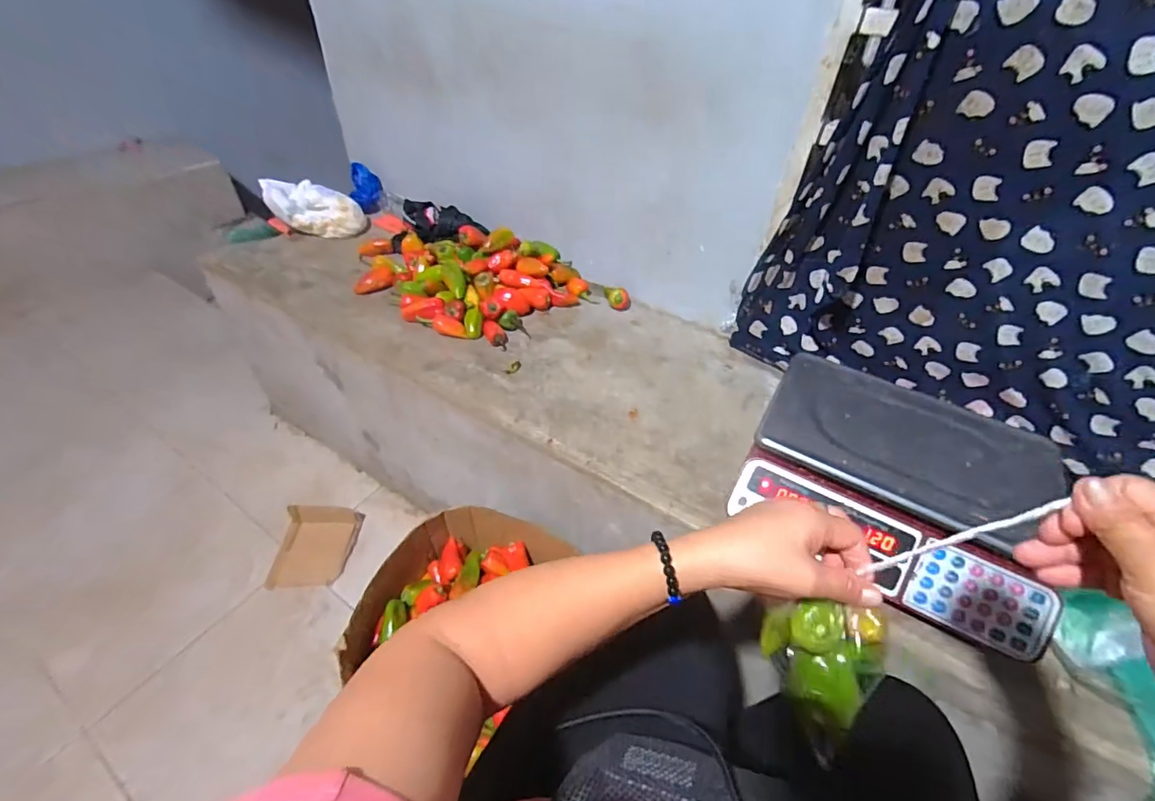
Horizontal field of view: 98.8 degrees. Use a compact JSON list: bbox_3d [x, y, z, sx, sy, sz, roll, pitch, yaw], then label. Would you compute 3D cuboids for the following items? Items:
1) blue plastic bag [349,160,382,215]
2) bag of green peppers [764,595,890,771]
[{"bbox_3d":[-0.535,-0.529,1.246,0.068,0.101,0.068,11,45,9],"label":"blue plastic bag"},{"bbox_3d":[0.172,0.181,0.344,0.060,0.075,0.079,-23,49,-24],"label":"bag of green peppers"}]

